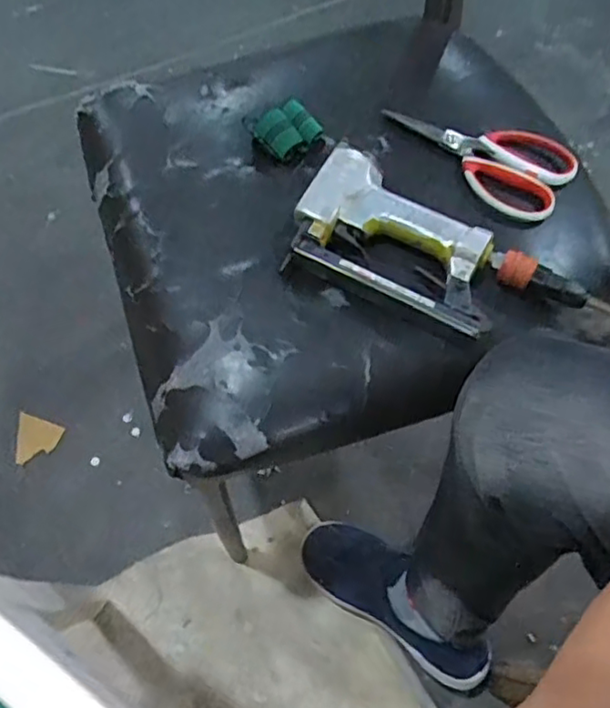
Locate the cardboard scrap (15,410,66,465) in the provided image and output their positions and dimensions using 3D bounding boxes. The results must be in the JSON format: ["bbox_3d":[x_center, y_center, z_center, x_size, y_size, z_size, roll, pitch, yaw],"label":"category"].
[{"bbox_3d":[-0.427,0.138,0.983,0.075,0.006,0.074,18,73,9],"label":"cardboard scrap"}]

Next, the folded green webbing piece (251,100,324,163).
[{"bbox_3d":[-0.017,-0.220,0.615,0.049,0.028,0.053,-42,69,-17],"label":"folded green webbing piece"}]

